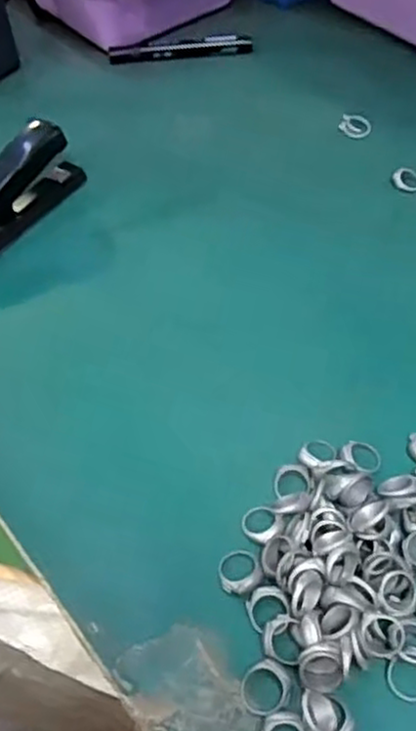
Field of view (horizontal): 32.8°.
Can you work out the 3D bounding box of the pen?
[{"bbox_3d":[-0.027,-0.323,0.722,0.146,0.014,0.018,-6,51,-1],"label":"pen"}]

